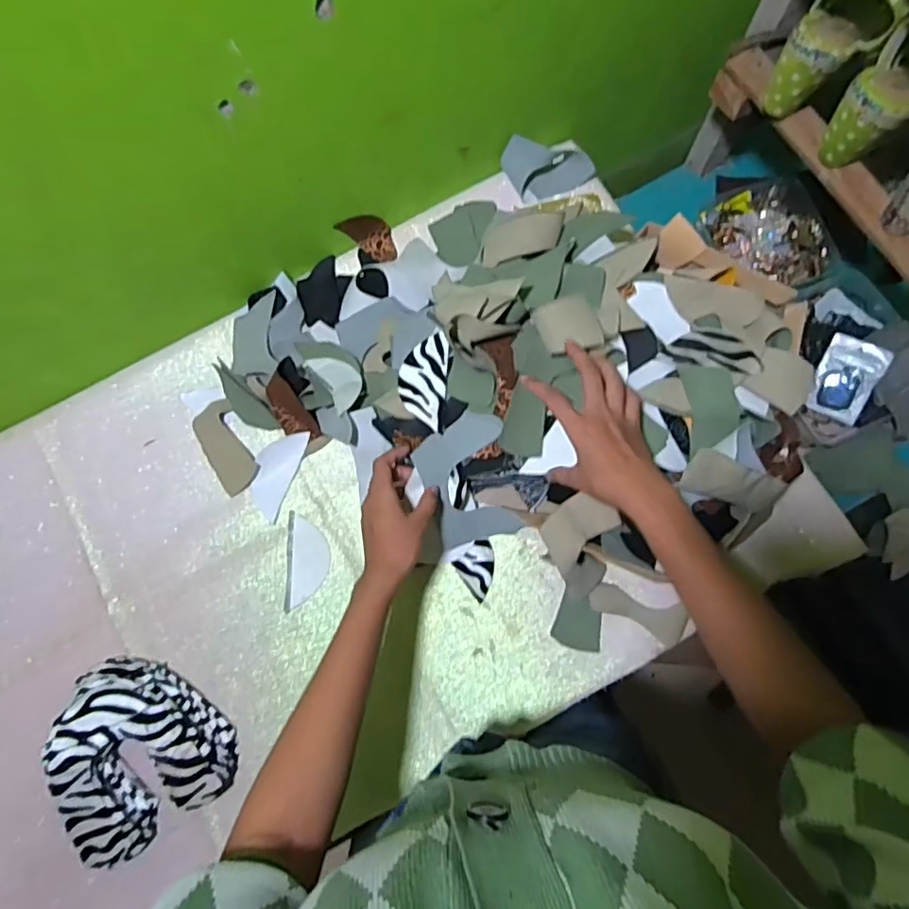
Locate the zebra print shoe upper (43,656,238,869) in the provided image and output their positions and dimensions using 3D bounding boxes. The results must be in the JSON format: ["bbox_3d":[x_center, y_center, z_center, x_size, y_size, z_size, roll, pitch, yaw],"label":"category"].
[{"bbox_3d":[-0.334,0.303,0.610,0.164,0.049,0.178,-34,78,-7],"label":"zebra print shoe upper"}]

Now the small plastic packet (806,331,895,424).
[{"bbox_3d":[0.502,-0.097,0.753,0.066,0.019,0.101,30,110,29],"label":"small plastic packet"}]

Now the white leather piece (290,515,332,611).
[{"bbox_3d":[-0.166,0.124,0.678,0.043,0.004,0.100,0,79,-5],"label":"white leather piece"}]

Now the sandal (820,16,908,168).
[{"bbox_3d":[0.425,-0.344,0.567,0.080,0.127,0.085,42,81,11],"label":"sandal"}]

